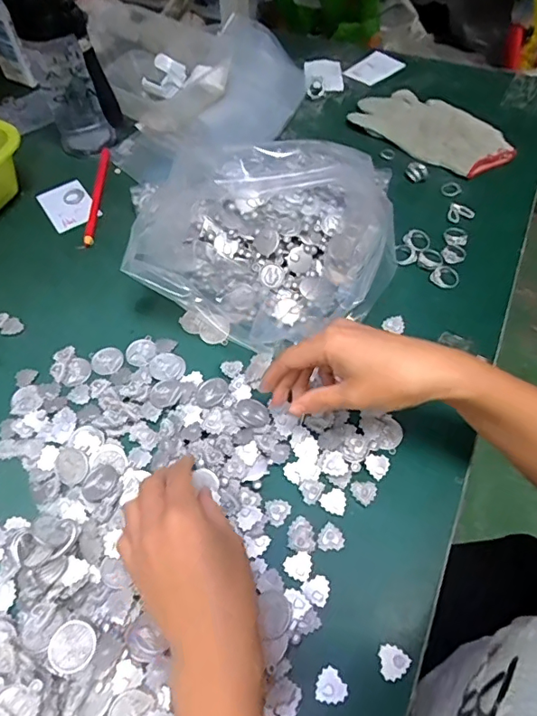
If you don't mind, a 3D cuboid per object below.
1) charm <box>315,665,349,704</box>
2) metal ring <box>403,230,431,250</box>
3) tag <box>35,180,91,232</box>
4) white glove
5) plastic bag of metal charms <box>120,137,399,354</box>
[{"bbox_3d":[0.042,0.215,0.331,0.019,0.004,0.020,-1,58,1],"label":"charm"},{"bbox_3d":[0.157,-0.125,0.533,0.028,0.004,0.026,-1,58,1],"label":"metal ring"},{"bbox_3d":[-0.233,-0.178,0.590,0.052,0.004,0.079,-32,62,-12],"label":"tag"},{"bbox_3d":[0.202,-0.285,0.626,0.196,0.022,0.100,38,66,22],"label":"white glove"},{"bbox_3d":[-0.025,-0.127,0.498,0.273,0.086,0.219,13,59,10],"label":"plastic bag of metal charms"}]

